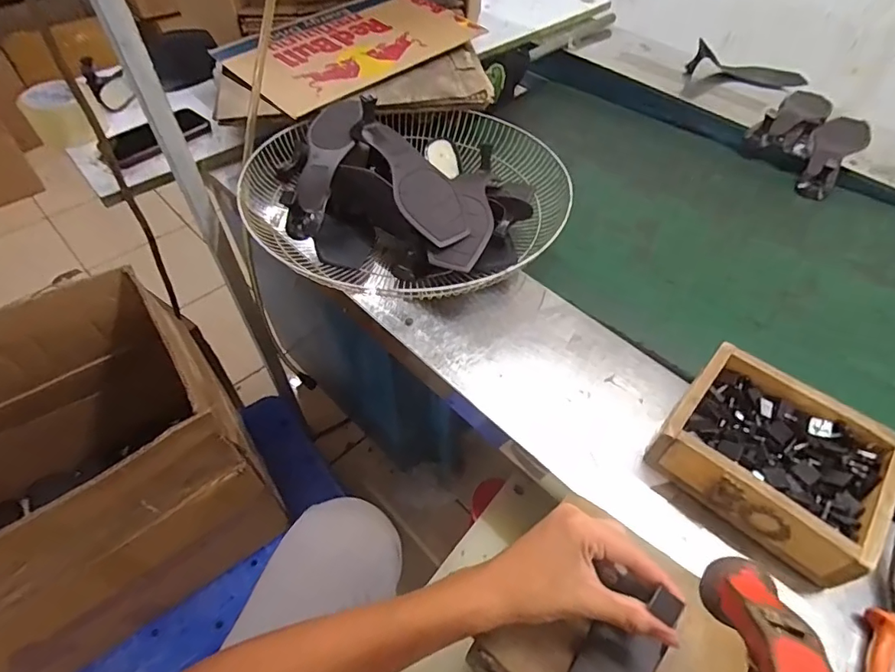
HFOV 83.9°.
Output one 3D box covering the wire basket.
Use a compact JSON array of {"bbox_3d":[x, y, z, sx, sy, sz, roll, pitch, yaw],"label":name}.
[{"bbox_3d":[-0.063,-0.196,0.692,0.431,0.102,0.371,-3,51,-4],"label":"wire basket"}]

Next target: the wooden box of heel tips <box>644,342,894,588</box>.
[{"bbox_3d":[0.311,0.116,0.481,0.180,0.071,0.158,37,59,24],"label":"wooden box of heel tips"}]

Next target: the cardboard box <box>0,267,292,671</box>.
[{"bbox_3d":[-0.587,0.220,0.736,0.519,0.394,0.375,-34,59,-25],"label":"cardboard box"}]

